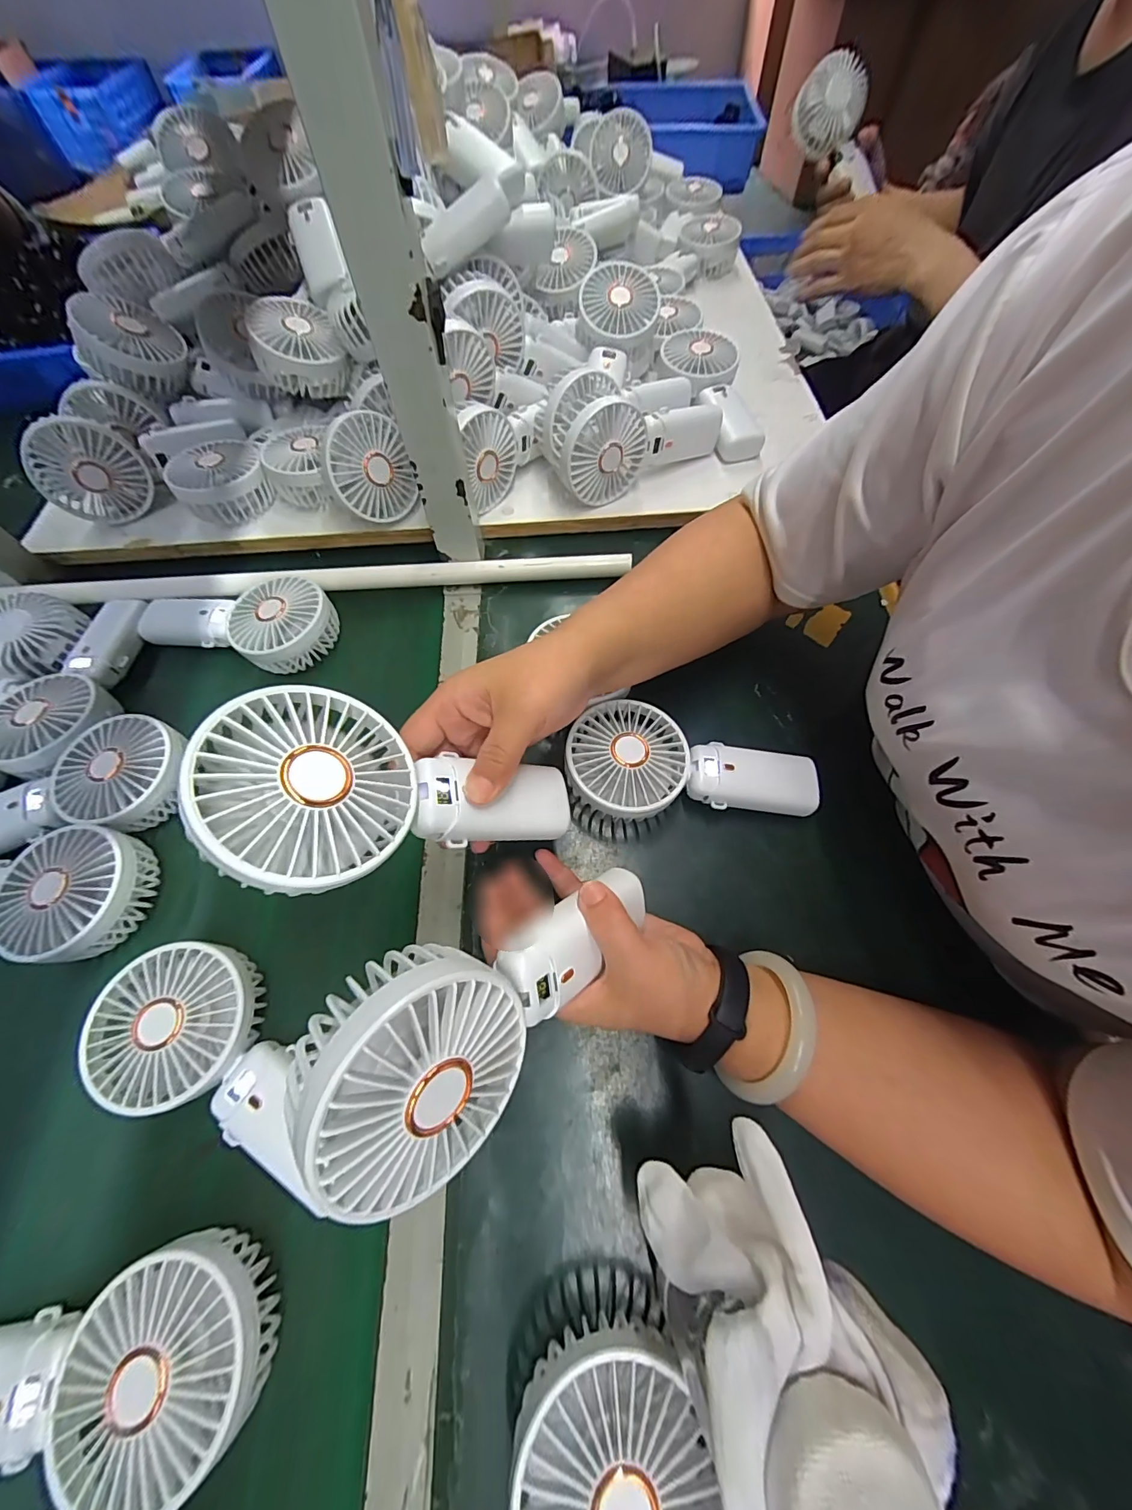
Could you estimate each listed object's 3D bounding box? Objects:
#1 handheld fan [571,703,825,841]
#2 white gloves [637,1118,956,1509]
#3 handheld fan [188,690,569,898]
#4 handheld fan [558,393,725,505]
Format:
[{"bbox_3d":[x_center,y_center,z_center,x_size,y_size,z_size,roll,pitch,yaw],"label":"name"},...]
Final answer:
[{"bbox_3d":[0.091,0.005,0.360,0.179,0.046,0.089,-5,65,1],"label":"handheld fan"},{"bbox_3d":[0.069,0.203,0.162,0.078,0.077,0.106,-34,68,-12],"label":"white gloves"},{"bbox_3d":[-0.078,0.022,0.242,0.177,0.036,0.084,8,58,-41],"label":"handheld fan"},{"bbox_3d":[0.074,-0.318,0.475,0.181,0.093,0.042,-31,67,-11],"label":"handheld fan"}]

